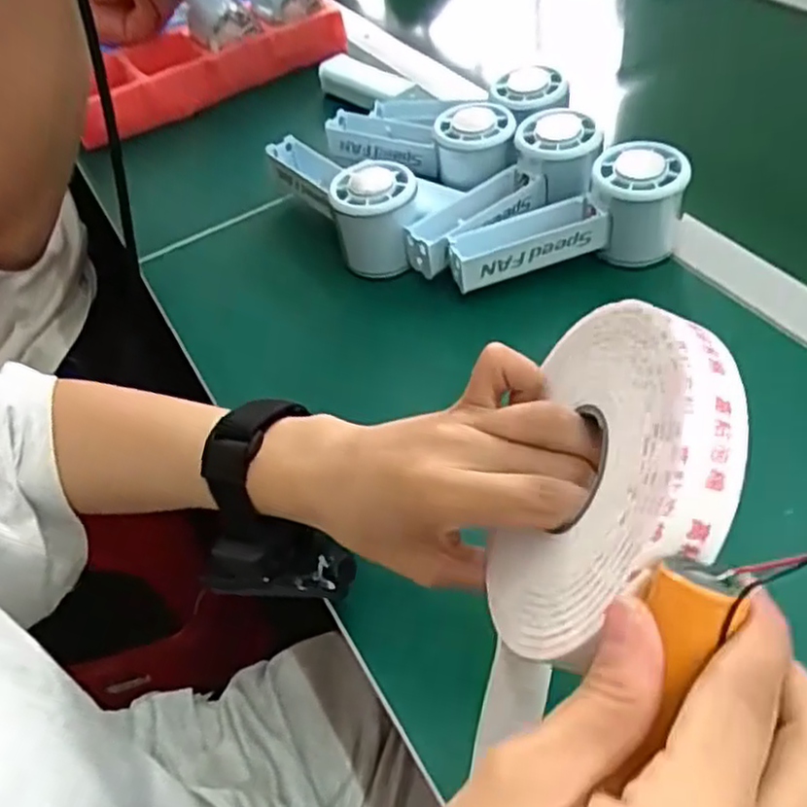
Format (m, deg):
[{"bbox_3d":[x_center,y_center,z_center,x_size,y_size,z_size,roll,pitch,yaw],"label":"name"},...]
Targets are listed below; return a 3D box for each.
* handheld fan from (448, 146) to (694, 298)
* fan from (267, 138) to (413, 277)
[{"bbox_3d":[0.100,-0.117,0.454,0.142,0.053,0.054,-8,52,-1],"label":"handheld fan"},{"bbox_3d":[-0.044,-0.150,0.517,0.052,0.068,0.154,-28,54,-16],"label":"fan"}]

